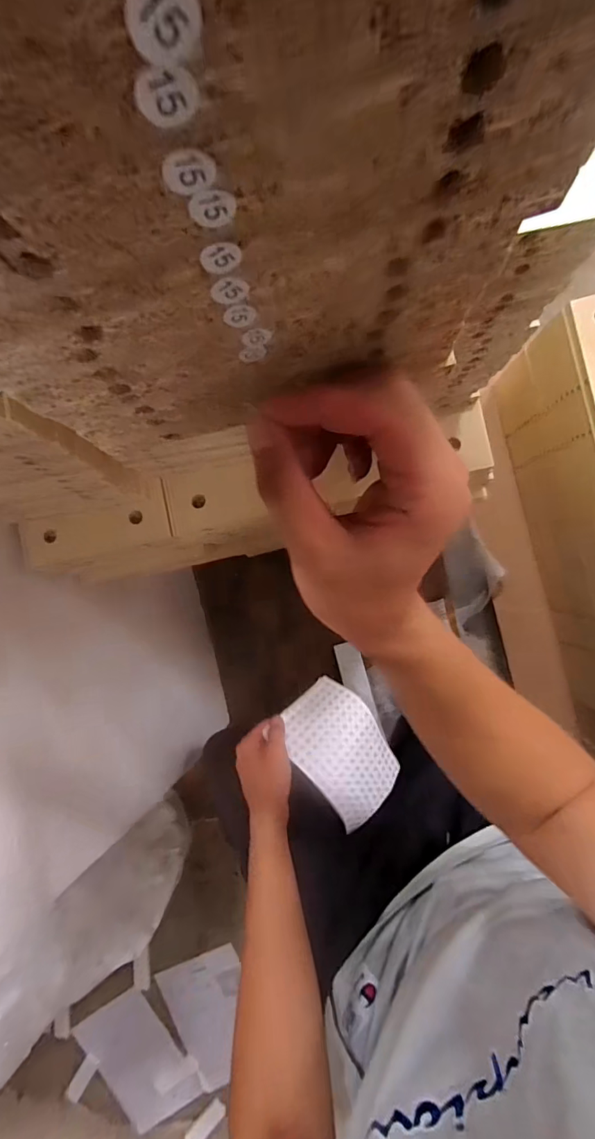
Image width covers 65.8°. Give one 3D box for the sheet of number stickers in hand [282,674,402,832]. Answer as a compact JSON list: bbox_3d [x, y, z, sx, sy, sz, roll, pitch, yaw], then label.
[{"bbox_3d":[0.059,0.237,0.603,0.122,0.030,0.166,-34,81,-38],"label":"sheet of number stickers in hand"}]

